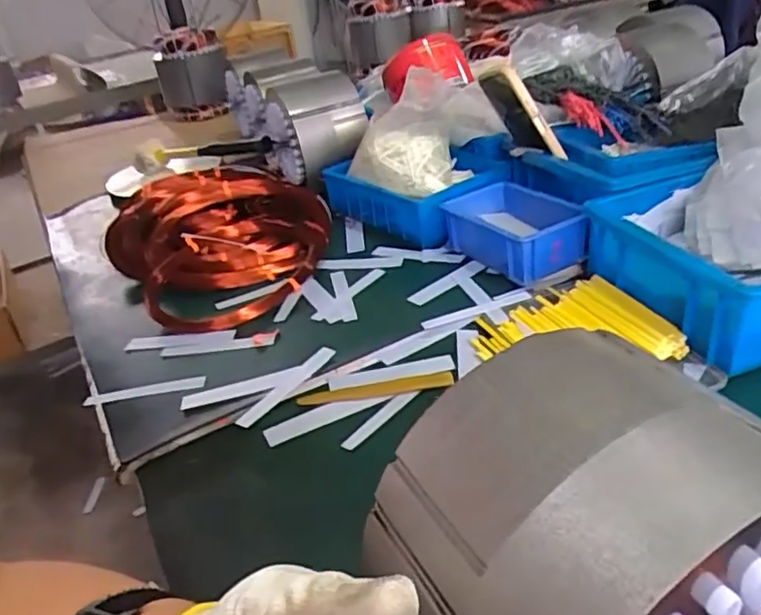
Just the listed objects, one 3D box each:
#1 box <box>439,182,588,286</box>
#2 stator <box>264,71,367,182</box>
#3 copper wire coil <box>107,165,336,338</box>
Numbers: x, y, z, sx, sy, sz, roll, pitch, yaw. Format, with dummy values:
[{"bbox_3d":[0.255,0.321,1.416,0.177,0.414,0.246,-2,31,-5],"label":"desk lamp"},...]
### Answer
[{"bbox_3d":[0.140,-0.082,0.679,0.091,0.057,0.150,-23,34,-22],"label":"box"},{"bbox_3d":[-0.090,-0.247,0.904,0.111,0.133,0.143,-18,32,-15],"label":"stator"},{"bbox_3d":[-0.189,-0.098,0.781,0.249,0.061,0.321,-24,34,-24],"label":"copper wire coil"}]

